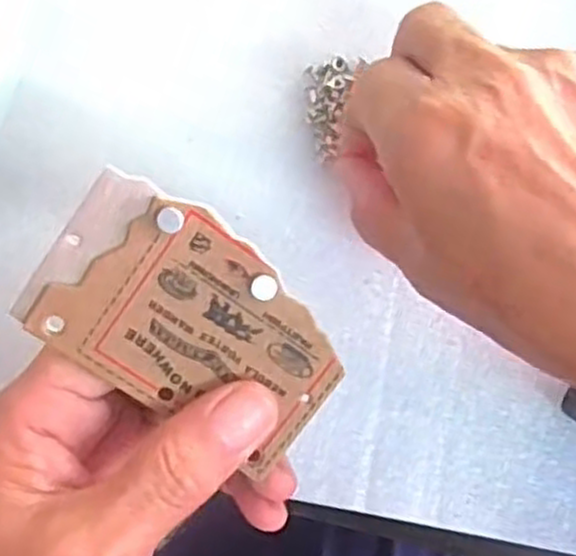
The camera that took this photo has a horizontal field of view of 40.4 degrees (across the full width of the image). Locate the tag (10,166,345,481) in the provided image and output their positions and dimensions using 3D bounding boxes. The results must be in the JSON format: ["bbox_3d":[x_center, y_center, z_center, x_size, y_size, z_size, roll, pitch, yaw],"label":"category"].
[{"bbox_3d":[-0.026,0.013,0.214,0.083,0.004,0.054,35,103,-8],"label":"tag"}]

